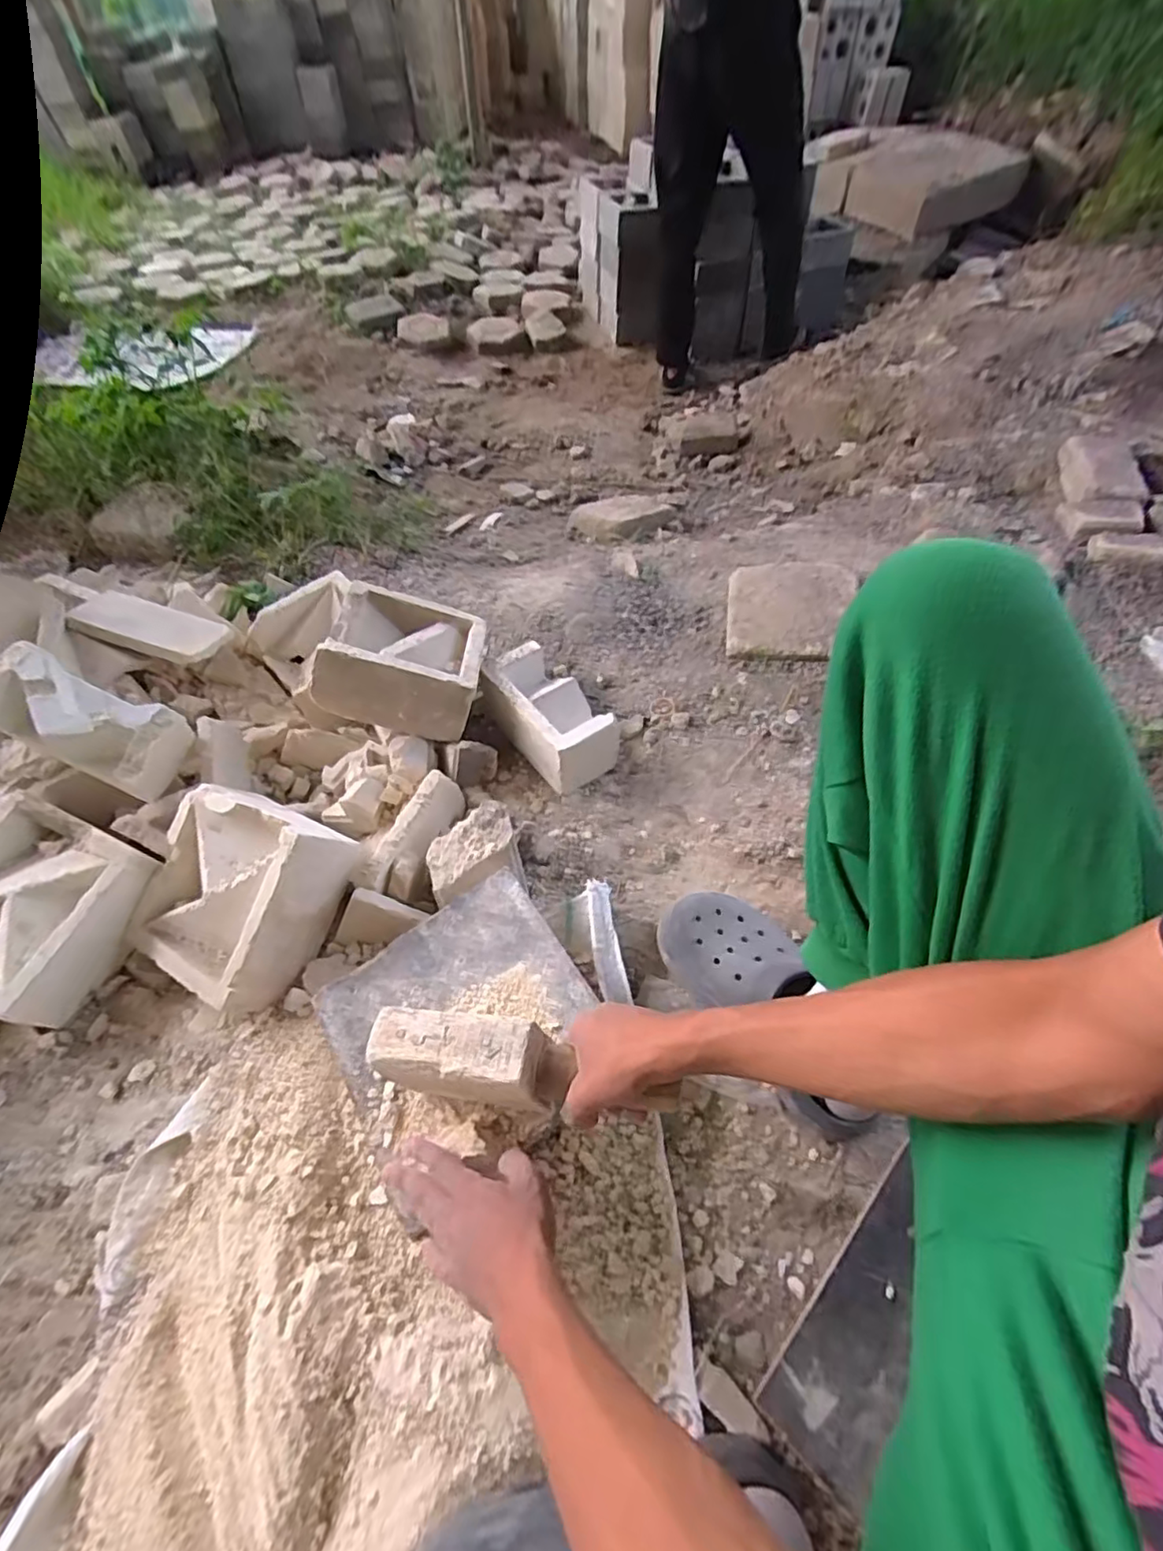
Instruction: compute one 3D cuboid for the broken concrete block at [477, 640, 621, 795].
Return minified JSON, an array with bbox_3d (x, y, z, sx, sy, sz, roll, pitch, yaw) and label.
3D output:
[{"bbox_3d":[-0.048,-0.087,0.882,0.104,0.100,0.194,-33,57,-19],"label":"broken concrete block"}]

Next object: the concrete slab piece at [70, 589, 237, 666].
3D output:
[{"bbox_3d":[-0.638,-0.221,0.929,0.190,0.020,0.097,15,48,-14],"label":"concrete slab piece"}]

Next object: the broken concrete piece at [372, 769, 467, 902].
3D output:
[{"bbox_3d":[-0.199,0.075,0.771,0.033,0.079,0.164,-16,43,46],"label":"broken concrete piece"}]

